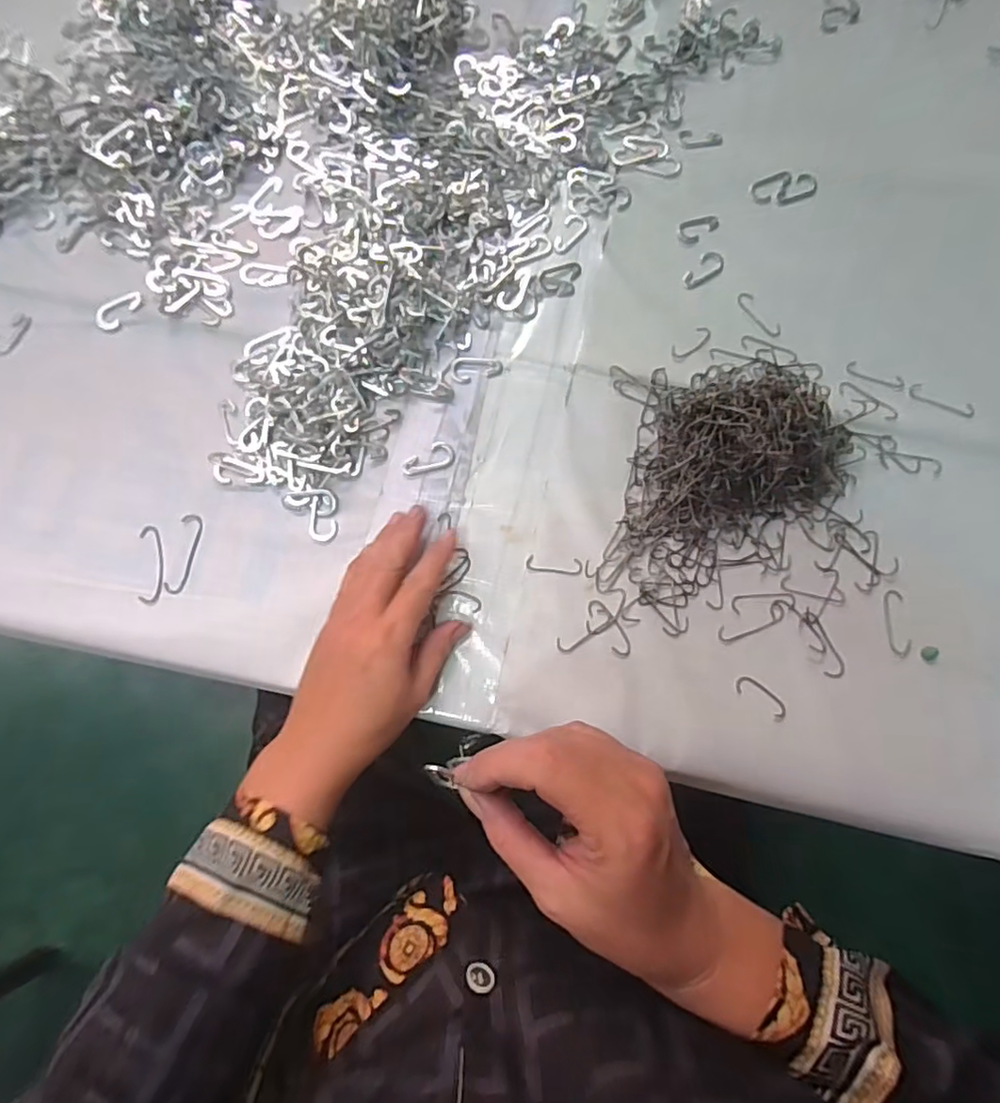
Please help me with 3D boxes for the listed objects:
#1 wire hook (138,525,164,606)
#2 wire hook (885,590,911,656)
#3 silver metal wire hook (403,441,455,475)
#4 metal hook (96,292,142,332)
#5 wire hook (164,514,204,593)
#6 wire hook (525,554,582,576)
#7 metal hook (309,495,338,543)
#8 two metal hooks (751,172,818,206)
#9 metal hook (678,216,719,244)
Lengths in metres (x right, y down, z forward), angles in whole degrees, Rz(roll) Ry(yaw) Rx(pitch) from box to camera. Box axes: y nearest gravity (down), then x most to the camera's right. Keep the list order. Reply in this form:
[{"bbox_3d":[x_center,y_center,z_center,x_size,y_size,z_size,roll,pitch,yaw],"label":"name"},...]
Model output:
[{"bbox_3d":[-0.228,0.008,0.397,0.015,0.004,0.053,-7,76,-2],"label":"wire hook"},{"bbox_3d":[0.257,0.047,0.393,0.013,0.004,0.043,1,76,0],"label":"wire hook"},{"bbox_3d":[-0.050,-0.064,0.417,0.037,0.004,0.019,-20,77,-5],"label":"silver metal wire hook"},{"bbox_3d":[-0.280,-0.178,0.444,0.019,0.006,0.036,41,79,9],"label":"metal hook"},{"bbox_3d":[-0.208,0.001,0.401,0.014,0.004,0.054,7,76,2],"label":"wire hook"},{"bbox_3d":[0.036,0.009,0.400,0.037,0.004,0.011,6,76,1],"label":"wire hook"},{"bbox_3d":[-0.118,-0.022,0.406,0.020,0.004,0.031,2,76,0],"label":"metal hook"},{"bbox_3d":[0.223,-0.285,0.474,0.051,0.004,0.028,-9,76,-2],"label":"two metal hooks"},{"bbox_3d":[0.153,-0.248,0.464,0.033,0.004,0.020,-16,77,-4],"label":"metal hook"}]

